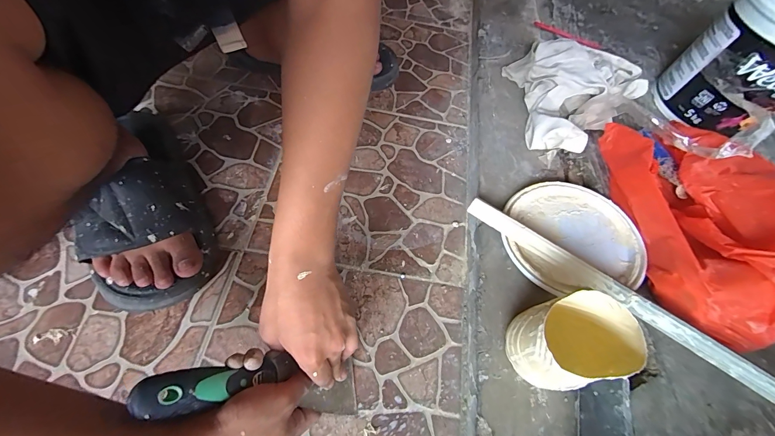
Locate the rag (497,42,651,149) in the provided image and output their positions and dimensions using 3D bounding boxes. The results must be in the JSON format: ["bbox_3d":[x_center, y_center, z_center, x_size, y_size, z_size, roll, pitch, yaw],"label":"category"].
[{"bbox_3d":[0.301,-0.229,0.572,0.253,0.068,0.207,-33,67,-21],"label":"rag"}]

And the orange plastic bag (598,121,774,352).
[{"bbox_3d":[0.395,-0.009,0.425,0.152,0.120,0.312,4,59,-5],"label":"orange plastic bag"}]

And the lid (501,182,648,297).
[{"bbox_3d":[0.237,0.019,0.439,0.169,0.018,0.156,0,56,0],"label":"lid"}]

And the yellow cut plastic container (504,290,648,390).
[{"bbox_3d":[0.174,0.122,0.330,0.094,0.084,0.076,-13,63,-15],"label":"yellow cut plastic container"}]

